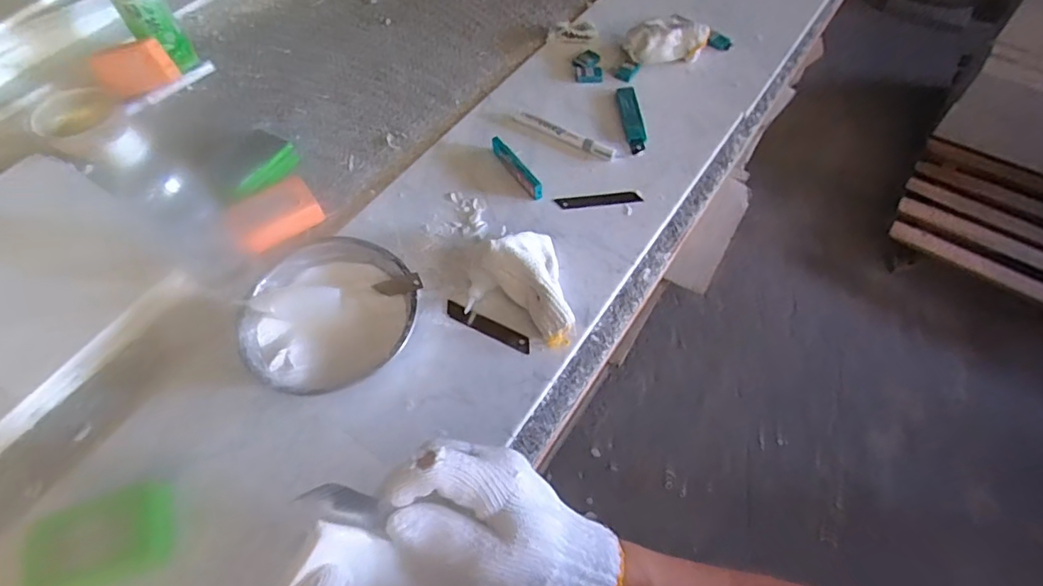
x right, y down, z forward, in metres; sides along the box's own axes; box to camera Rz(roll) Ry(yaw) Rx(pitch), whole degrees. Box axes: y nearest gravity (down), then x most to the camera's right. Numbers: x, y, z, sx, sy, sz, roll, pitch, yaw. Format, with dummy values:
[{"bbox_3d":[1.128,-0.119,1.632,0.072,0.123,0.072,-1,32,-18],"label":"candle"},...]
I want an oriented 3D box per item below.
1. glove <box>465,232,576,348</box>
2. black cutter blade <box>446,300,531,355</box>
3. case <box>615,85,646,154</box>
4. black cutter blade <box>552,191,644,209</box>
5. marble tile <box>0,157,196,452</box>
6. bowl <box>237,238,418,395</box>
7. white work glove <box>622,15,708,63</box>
[{"bbox_3d":[-0.006,-0.006,0.537,0.100,0.051,0.121,-10,58,-3],"label":"glove"},{"bbox_3d":[-0.034,0.035,0.539,0.093,0.004,0.018,26,71,8],"label":"black cutter blade"},{"bbox_3d":[0.144,-0.228,0.695,0.028,0.006,0.118,-4,57,1],"label":"case"},{"bbox_3d":[0.091,-0.110,0.632,0.100,0.004,0.020,-6,57,-1],"label":"black cutter blade"},{"bbox_3d":[-0.553,0.006,0.561,0.288,0.018,0.301,31,60,12],"label":"marble tile"},{"bbox_3d":[-0.183,0.023,0.521,0.153,0.048,0.155,-1,57,2],"label":"bowl"},{"bbox_3d":[0.199,-0.354,0.747,0.109,0.047,0.066,-2,57,2],"label":"white work glove"}]

